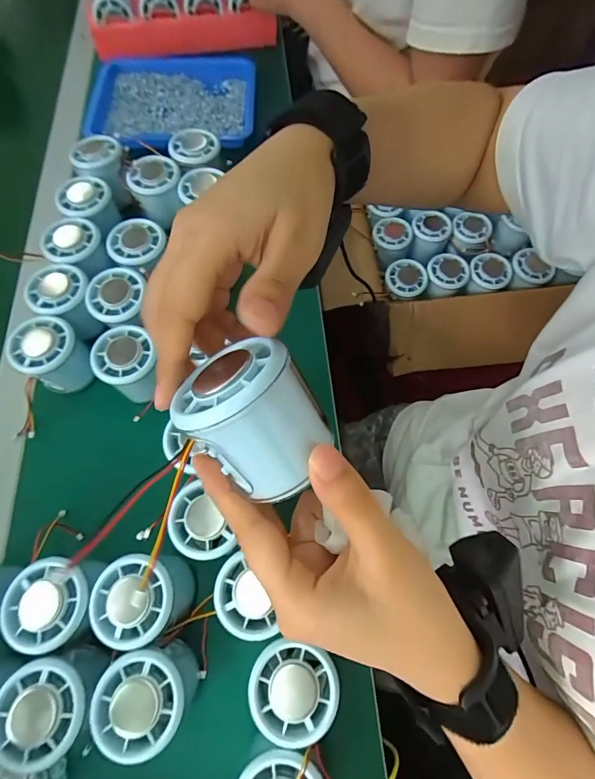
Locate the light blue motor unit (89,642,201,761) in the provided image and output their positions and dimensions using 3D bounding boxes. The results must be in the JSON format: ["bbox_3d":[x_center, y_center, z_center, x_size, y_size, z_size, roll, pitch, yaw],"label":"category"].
[{"bbox_3d":[-0.100,0.207,0.266,0.054,0.057,0.054,0,67,1],"label":"light blue motor unit"}]

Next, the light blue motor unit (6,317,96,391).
[{"bbox_3d":[-0.226,-0.029,0.364,0.059,0.056,0.057,25,70,11],"label":"light blue motor unit"}]

